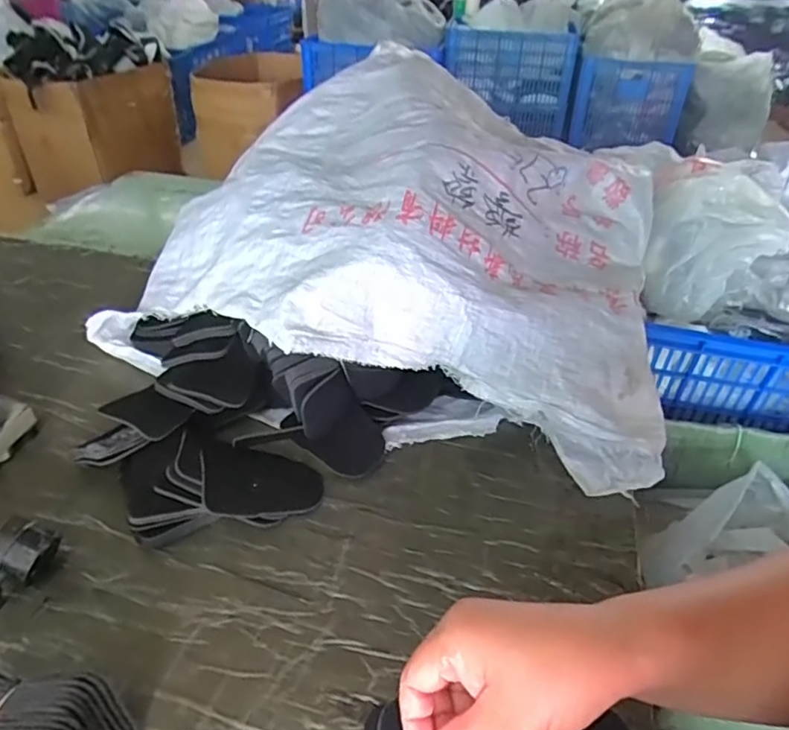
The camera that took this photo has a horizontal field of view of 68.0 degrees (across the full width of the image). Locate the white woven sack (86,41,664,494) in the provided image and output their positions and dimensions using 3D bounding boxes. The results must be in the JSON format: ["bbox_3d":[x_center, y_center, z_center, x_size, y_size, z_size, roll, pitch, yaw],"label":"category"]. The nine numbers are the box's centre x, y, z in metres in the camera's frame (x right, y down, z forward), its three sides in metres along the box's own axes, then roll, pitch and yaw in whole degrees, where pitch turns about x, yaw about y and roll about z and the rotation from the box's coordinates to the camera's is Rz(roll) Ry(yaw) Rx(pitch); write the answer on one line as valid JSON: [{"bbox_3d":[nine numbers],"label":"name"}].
[{"bbox_3d":[0.049,-0.155,0.829,0.736,0.316,0.601,24,43,25],"label":"white woven sack"}]

